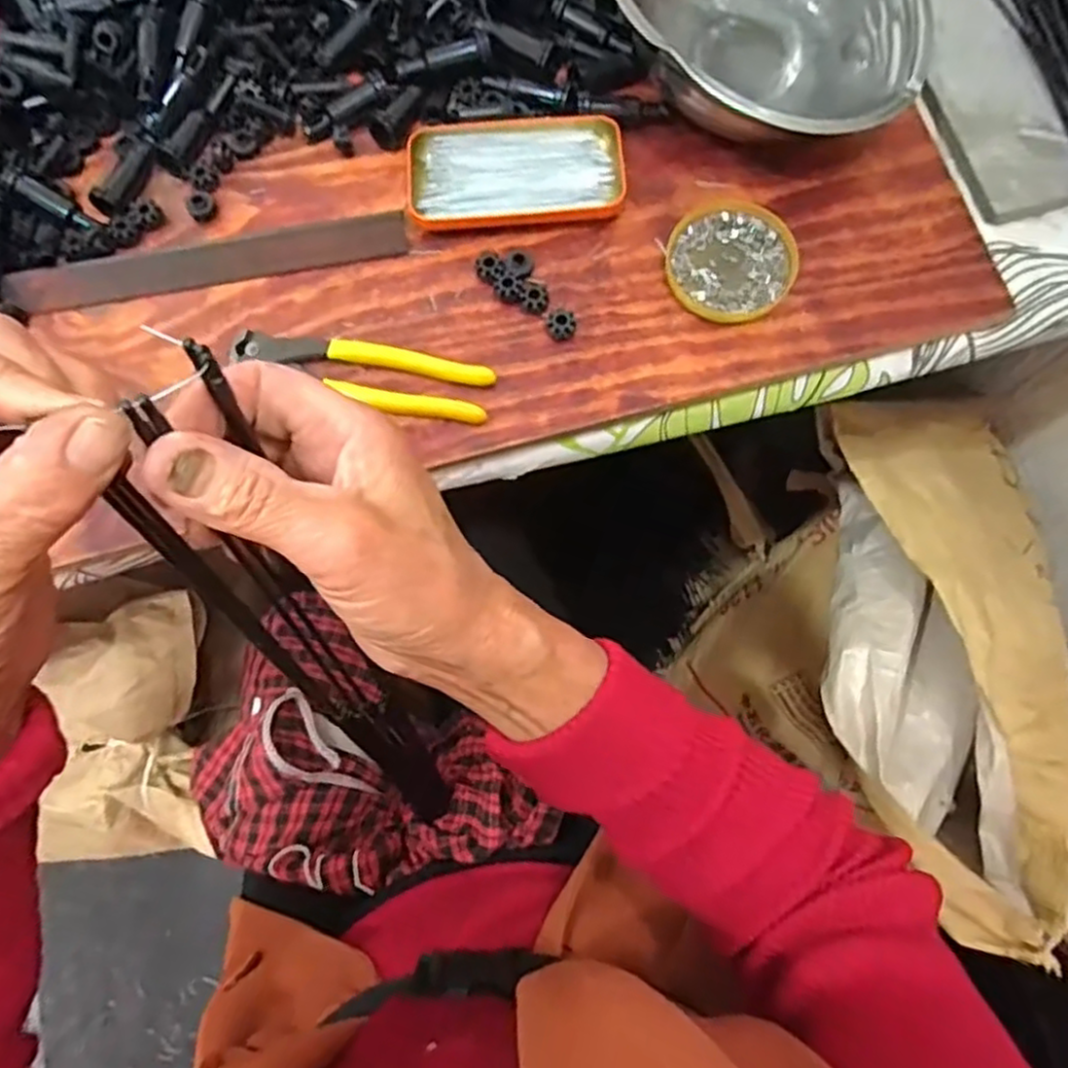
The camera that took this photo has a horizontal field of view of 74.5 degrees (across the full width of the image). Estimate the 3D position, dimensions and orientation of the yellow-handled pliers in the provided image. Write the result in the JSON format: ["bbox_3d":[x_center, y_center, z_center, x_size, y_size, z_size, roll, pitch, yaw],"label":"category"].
[{"bbox_3d":[-0.109,-0.100,0.446,0.164,0.013,0.046,10,76,3],"label":"yellow-handled pliers"}]

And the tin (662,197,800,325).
[{"bbox_3d":[0.130,-0.183,0.464,0.081,0.012,0.089,0,76,0],"label":"tin"}]

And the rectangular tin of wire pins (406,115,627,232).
[{"bbox_3d":[-0.013,-0.247,0.477,0.143,0.019,0.071,-5,76,-1],"label":"rectangular tin of wire pins"}]

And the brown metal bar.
[{"bbox_3d":[-0.212,-0.180,0.466,0.257,0.010,0.031,-11,76,-3],"label":"brown metal bar"}]

